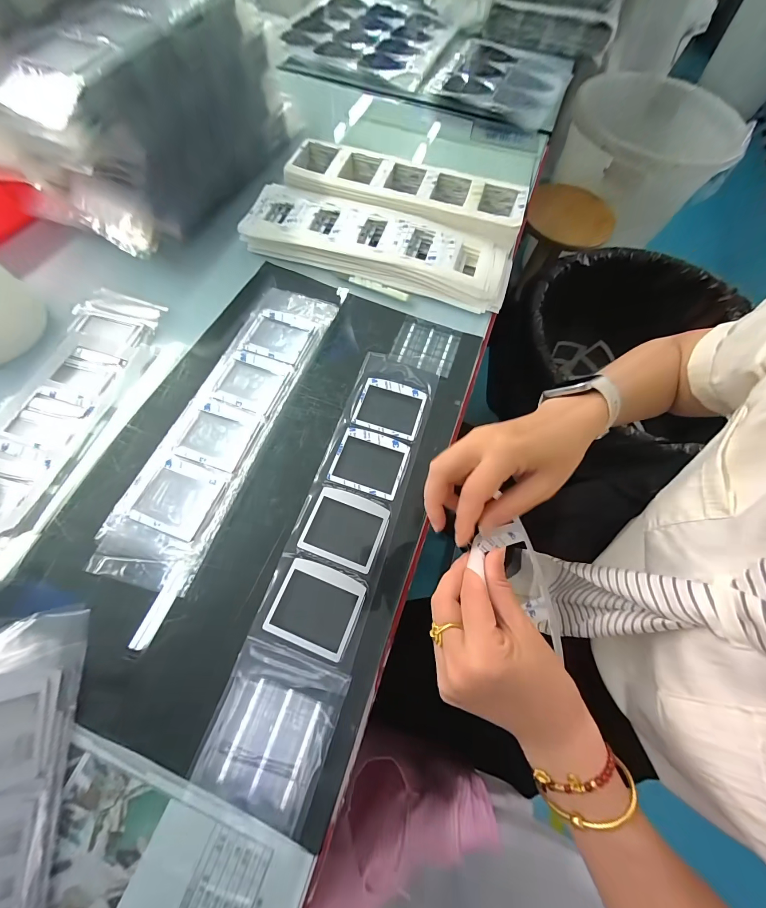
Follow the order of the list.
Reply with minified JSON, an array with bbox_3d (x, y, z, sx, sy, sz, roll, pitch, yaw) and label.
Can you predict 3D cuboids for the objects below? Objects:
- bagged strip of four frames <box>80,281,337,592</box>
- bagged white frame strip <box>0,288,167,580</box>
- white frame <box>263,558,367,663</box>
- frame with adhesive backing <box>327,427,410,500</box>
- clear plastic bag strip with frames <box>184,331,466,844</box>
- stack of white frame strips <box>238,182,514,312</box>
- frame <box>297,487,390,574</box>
[{"bbox_3d":[-0.153,-0.042,0.334,0.086,0.007,0.330,19,68,4],"label":"bagged strip of four frames"},{"bbox_3d":[-0.327,-0.041,0.322,0.100,0.008,0.309,11,68,1],"label":"bagged white frame strip"},{"bbox_3d":[-0.054,0.123,0.271,0.067,0.004,0.062,21,68,5],"label":"white frame"},{"bbox_3d":[-0.012,0.006,0.321,0.066,0.004,0.062,18,68,4],"label":"frame with adhesive backing"},{"bbox_3d":[-0.026,0.043,0.307,0.087,0.007,0.439,19,68,4],"label":"clear plastic bag strip with frames"},{"bbox_3d":[-0.008,-0.263,0.420,0.337,0.028,0.101,16,68,3],"label":"stack of white frame strips"},{"bbox_3d":[-0.033,0.064,0.296,0.066,0.004,0.062,20,68,5],"label":"frame"}]

